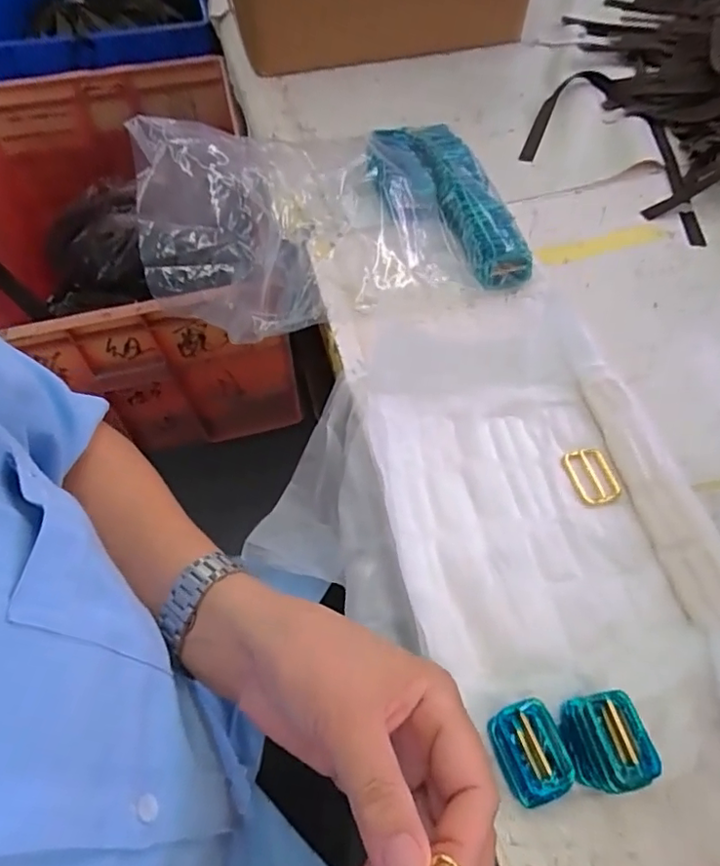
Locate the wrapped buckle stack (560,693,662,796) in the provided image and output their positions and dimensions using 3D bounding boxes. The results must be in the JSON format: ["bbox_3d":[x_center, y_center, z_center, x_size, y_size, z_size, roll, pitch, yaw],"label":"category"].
[{"bbox_3d":[0.135,0.170,0.310,0.039,0.031,0.046,-5,58,-4],"label":"wrapped buckle stack"}]

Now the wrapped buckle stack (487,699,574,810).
[{"bbox_3d":[0.093,0.178,0.314,0.039,0.023,0.047,-17,60,-11],"label":"wrapped buckle stack"}]

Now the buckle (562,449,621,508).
[{"bbox_3d":[0.173,0.032,0.419,0.034,0.004,0.047,-11,59,-8],"label":"buckle"}]

